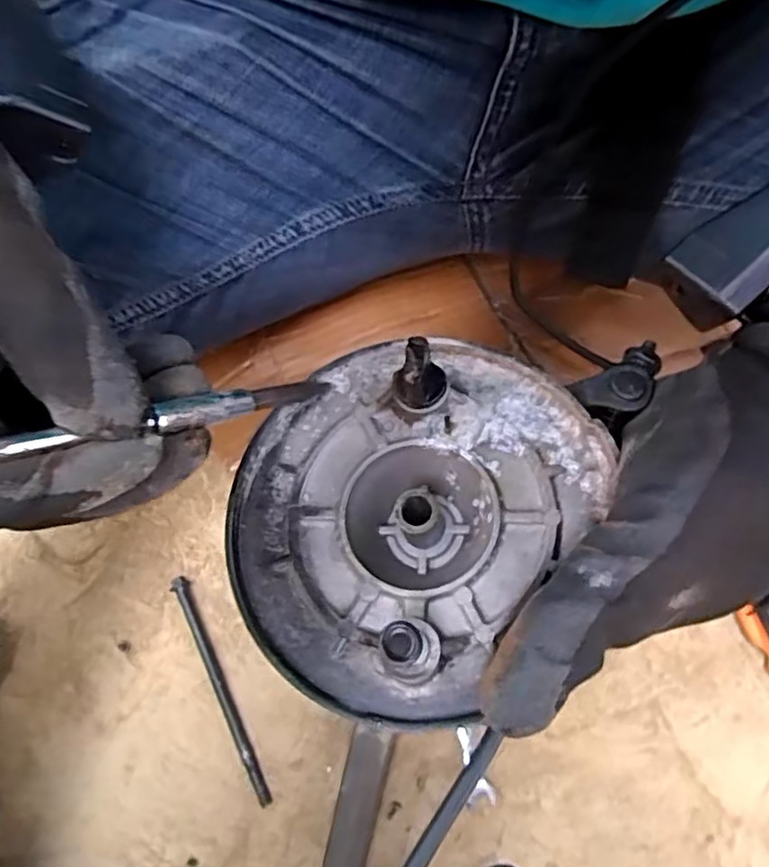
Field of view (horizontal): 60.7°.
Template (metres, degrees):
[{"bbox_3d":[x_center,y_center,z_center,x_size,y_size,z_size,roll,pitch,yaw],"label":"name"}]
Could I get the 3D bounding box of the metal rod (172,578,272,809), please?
[{"bbox_3d":[-0.133,0.206,0.532,0.011,0.011,0.188,-24,74,-7],"label":"metal rod"}]

